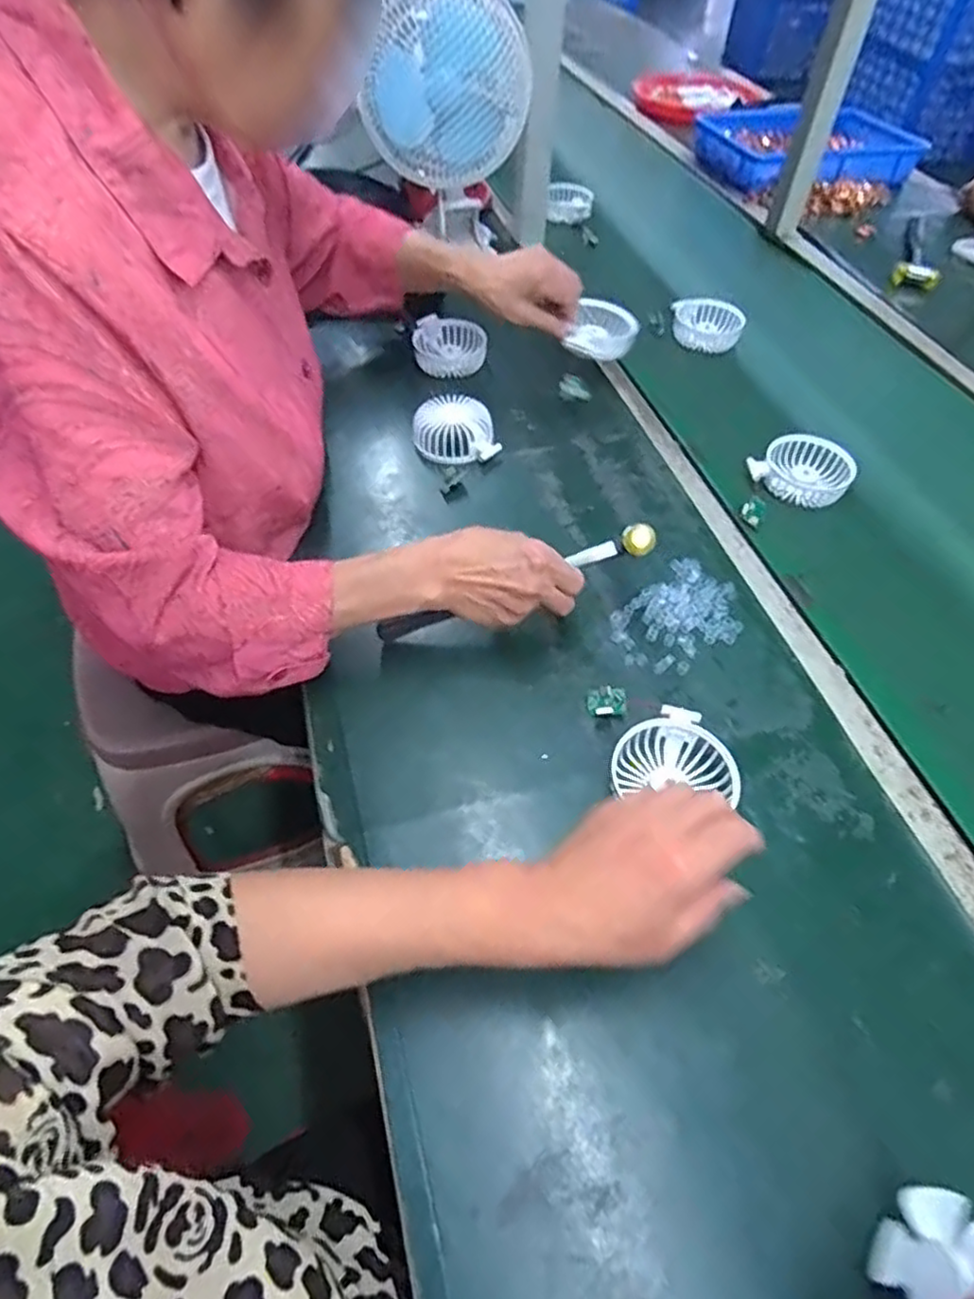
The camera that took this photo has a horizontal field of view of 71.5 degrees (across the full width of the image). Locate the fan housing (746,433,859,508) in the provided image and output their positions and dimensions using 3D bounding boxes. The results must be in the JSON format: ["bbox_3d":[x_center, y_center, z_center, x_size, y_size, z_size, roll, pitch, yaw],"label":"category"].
[{"bbox_3d":[0.339,-0.192,0.724,0.080,0.031,0.098,-39,63,-25],"label":"fan housing"}]

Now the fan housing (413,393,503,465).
[{"bbox_3d":[-0.037,-0.244,0.755,0.087,0.031,0.091,-8,54,-6],"label":"fan housing"}]

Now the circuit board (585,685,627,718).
[{"bbox_3d":[0.098,0.043,0.553,0.030,0.017,0.023,-4,54,-3],"label":"circuit board"}]

